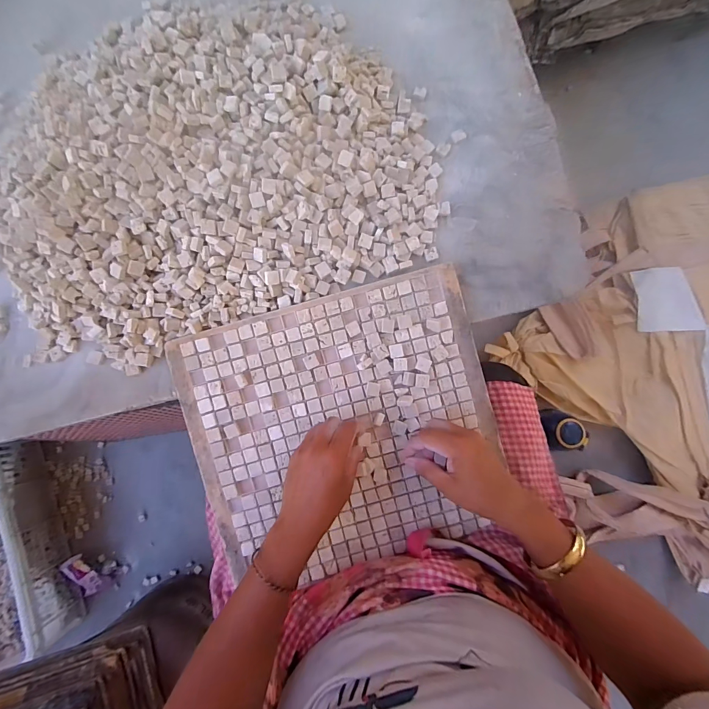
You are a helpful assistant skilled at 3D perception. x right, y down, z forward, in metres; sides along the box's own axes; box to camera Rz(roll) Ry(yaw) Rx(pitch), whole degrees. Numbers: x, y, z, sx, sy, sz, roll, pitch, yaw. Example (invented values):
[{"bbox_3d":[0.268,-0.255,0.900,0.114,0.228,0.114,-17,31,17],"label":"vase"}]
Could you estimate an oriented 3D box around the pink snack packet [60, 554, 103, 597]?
[{"bbox_3d":[-0.638,0.518,0.838,0.049,0.021,0.102,-40,84,-4],"label":"pink snack packet"}]

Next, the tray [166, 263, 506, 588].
[{"bbox_3d":[-0.012,0.088,0.424,0.348,0.011,0.312,-17,90,1],"label":"tray"}]

